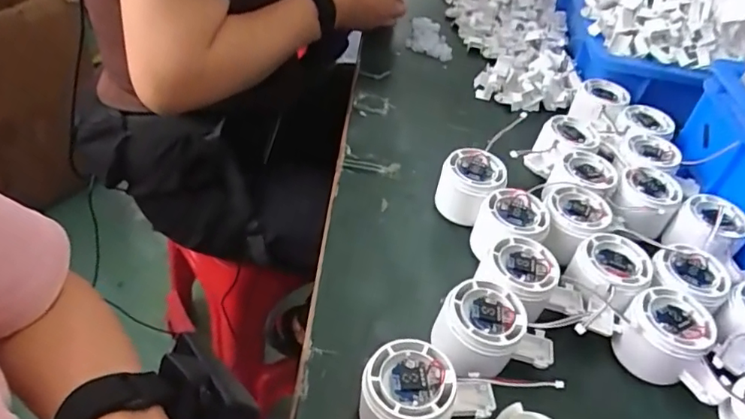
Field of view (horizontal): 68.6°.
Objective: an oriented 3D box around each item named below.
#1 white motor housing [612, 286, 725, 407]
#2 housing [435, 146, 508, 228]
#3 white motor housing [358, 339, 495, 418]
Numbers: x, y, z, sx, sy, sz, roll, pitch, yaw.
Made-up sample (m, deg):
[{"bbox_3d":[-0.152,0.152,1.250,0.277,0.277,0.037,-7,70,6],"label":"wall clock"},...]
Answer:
[{"bbox_3d":[0.225,0.100,0.409,0.080,0.045,0.057,31,46,19],"label":"white motor housing"},{"bbox_3d":[0.093,-0.022,0.506,0.053,0.046,0.053,4,43,-4],"label":"housing"},{"bbox_3d":[0.034,0.119,0.349,0.087,0.048,0.056,-4,45,-16],"label":"white motor housing"}]

